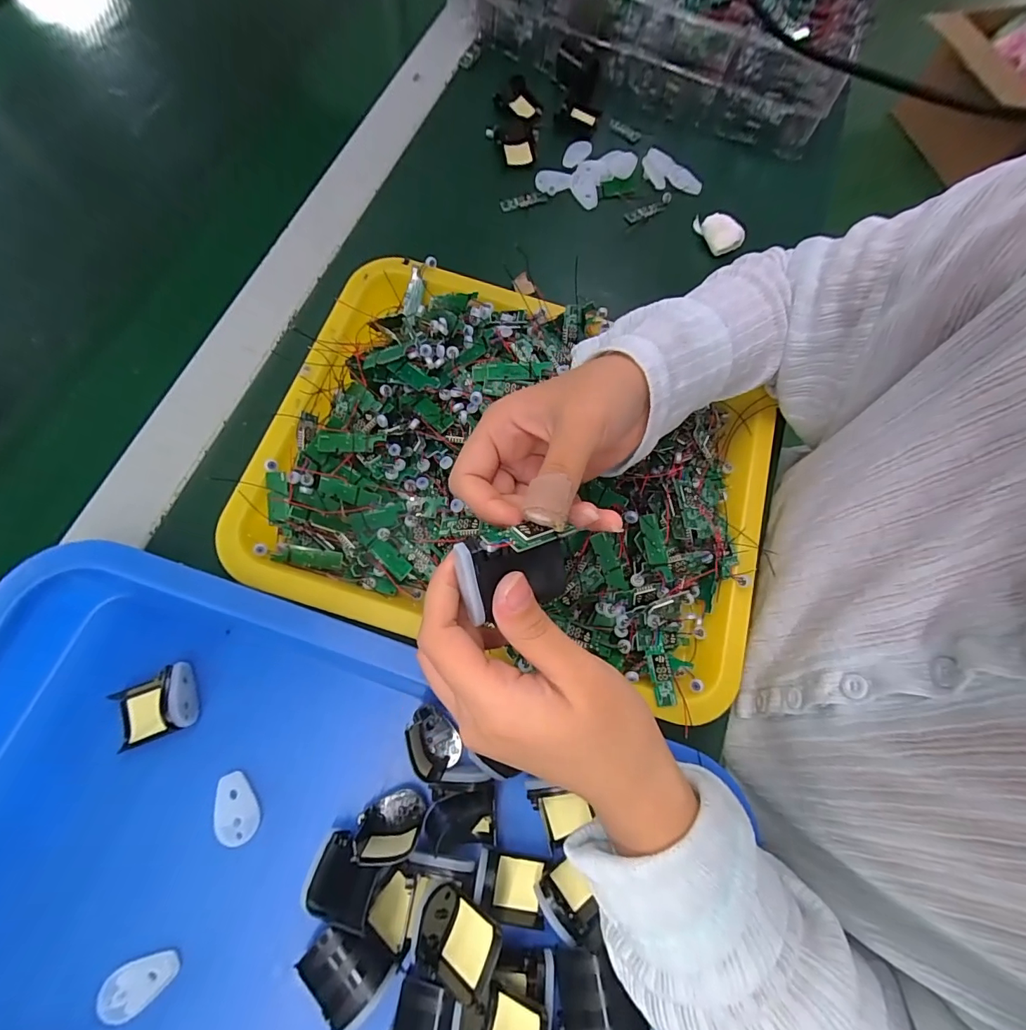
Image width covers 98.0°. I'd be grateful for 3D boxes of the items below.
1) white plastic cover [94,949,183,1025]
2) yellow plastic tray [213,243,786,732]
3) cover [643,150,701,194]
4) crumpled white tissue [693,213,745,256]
[{"bbox_3d":[-0.189,0.237,0.225,0.037,0.007,0.021,-21,75,-12],"label":"white plastic cover"},{"bbox_3d":[0.006,-0.035,0.301,0.336,0.041,0.257,20,71,1],"label":"yellow plastic tray"},{"bbox_3d":[0.151,-0.328,0.431,0.061,0.011,0.030,37,72,7],"label":"cover"},{"bbox_3d":[0.186,-0.256,0.406,0.046,0.019,0.025,24,71,3],"label":"crumpled white tissue"}]

